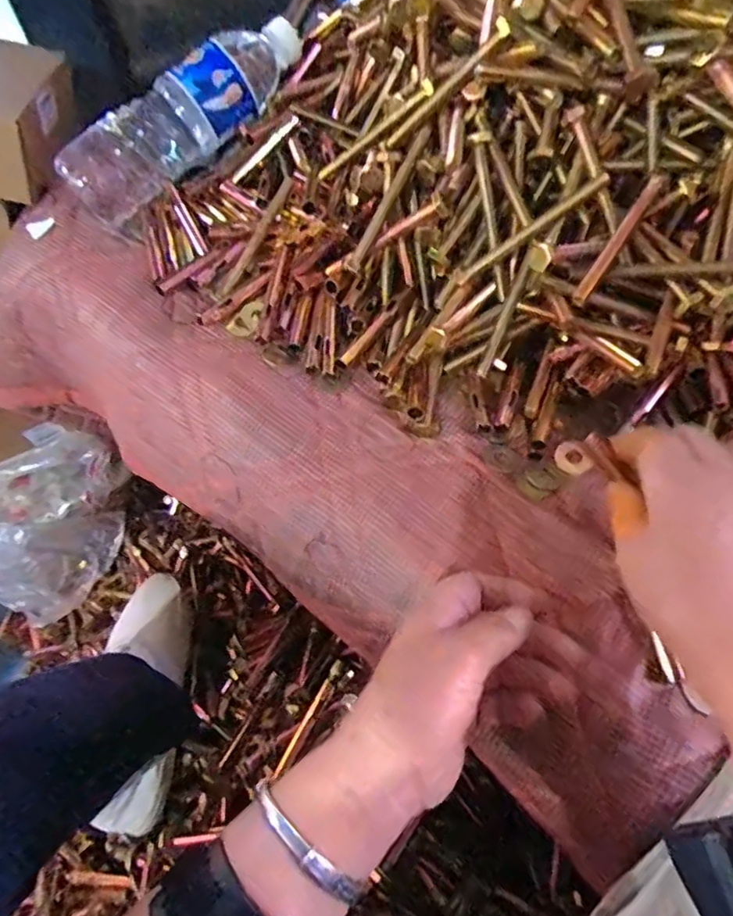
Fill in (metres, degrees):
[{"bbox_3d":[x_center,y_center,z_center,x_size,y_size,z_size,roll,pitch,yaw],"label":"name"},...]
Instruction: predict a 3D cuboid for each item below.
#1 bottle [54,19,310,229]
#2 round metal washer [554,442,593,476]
[{"bbox_3d":[-0.154,-0.291,0.479,0.229,0.057,0.078,-37,64,1],"label":"bottle"},{"bbox_3d":[0.138,0.001,0.385,0.024,0.004,0.024,-1,60,2],"label":"round metal washer"}]

